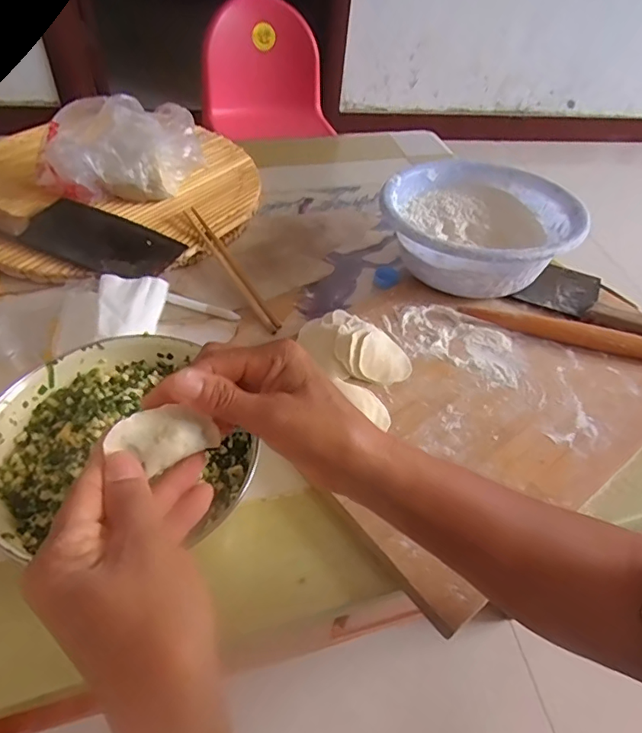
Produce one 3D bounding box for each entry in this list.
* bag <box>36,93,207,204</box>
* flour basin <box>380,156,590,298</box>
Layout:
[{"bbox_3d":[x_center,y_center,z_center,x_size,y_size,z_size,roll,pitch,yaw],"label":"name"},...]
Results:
[{"bbox_3d":[-0.273,-0.288,0.686,0.206,0.110,0.102,-8,49,-14],"label":"bag"},{"bbox_3d":[0.187,-0.160,0.624,0.202,0.102,0.204,4,47,-4],"label":"flour basin"}]

